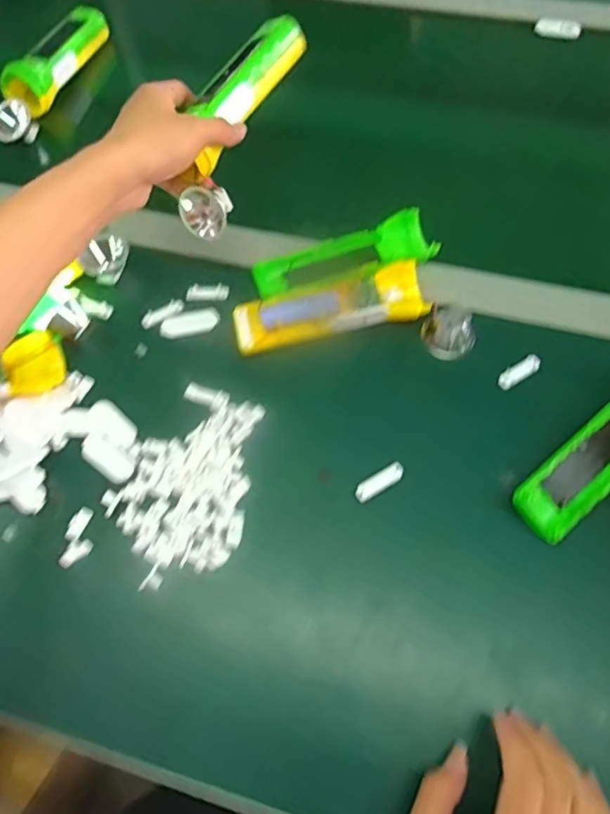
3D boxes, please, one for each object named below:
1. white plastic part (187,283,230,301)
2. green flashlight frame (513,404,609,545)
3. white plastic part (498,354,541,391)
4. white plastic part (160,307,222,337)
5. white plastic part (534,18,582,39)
[{"bbox_3d":[-0.088,-0.105,0.498,0.038,0.007,0.013,-5,64,1],"label":"white plastic part"},{"bbox_3d":[0.215,0.031,0.394,0.156,0.031,0.042,-39,68,-15],"label":"green flashlight frame"},{"bbox_3d":[0.175,-0.029,0.446,0.039,0.004,0.014,-29,66,-11],"label":"white plastic part"},{"bbox_3d":[-0.101,-0.075,0.484,0.051,0.005,0.021,-15,64,-4],"label":"white plastic part"},{"bbox_3d":[0.304,-0.453,0.660,0.052,0.013,0.017,7,64,7],"label":"white plastic part"}]

